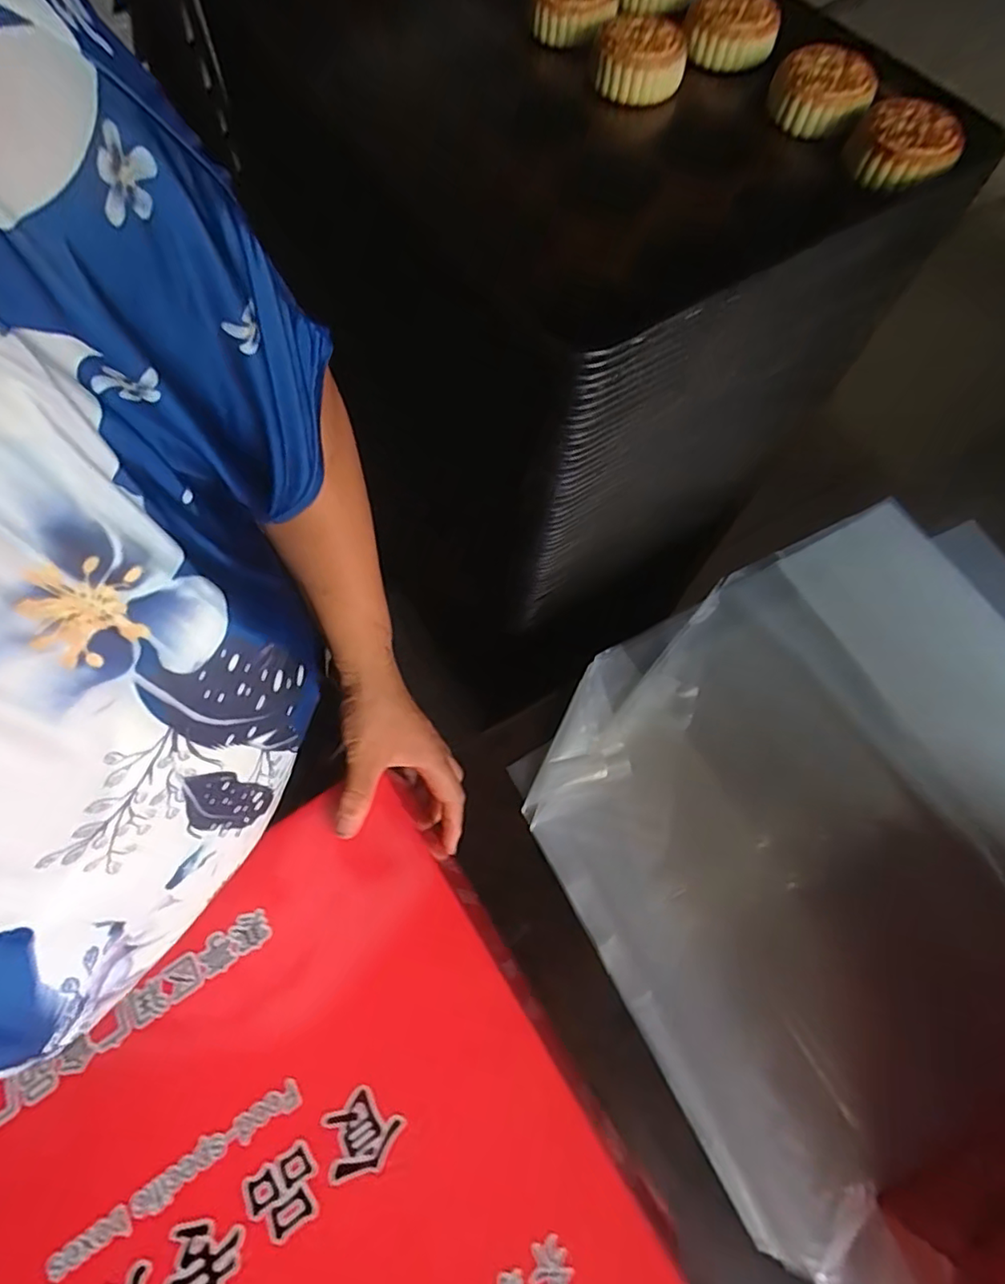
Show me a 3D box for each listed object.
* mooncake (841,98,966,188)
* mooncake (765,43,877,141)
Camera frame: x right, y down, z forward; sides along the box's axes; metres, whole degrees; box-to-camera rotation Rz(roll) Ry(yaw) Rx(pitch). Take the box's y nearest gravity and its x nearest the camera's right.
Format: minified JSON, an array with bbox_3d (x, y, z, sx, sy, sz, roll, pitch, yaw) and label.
[{"bbox_3d":[0.287,-0.356,0.429,0.070,0.023,0.073,0,68,-1],"label":"mooncake"},{"bbox_3d":[0.242,-0.419,0.458,0.075,0.037,0.079,0,68,-1],"label":"mooncake"}]

